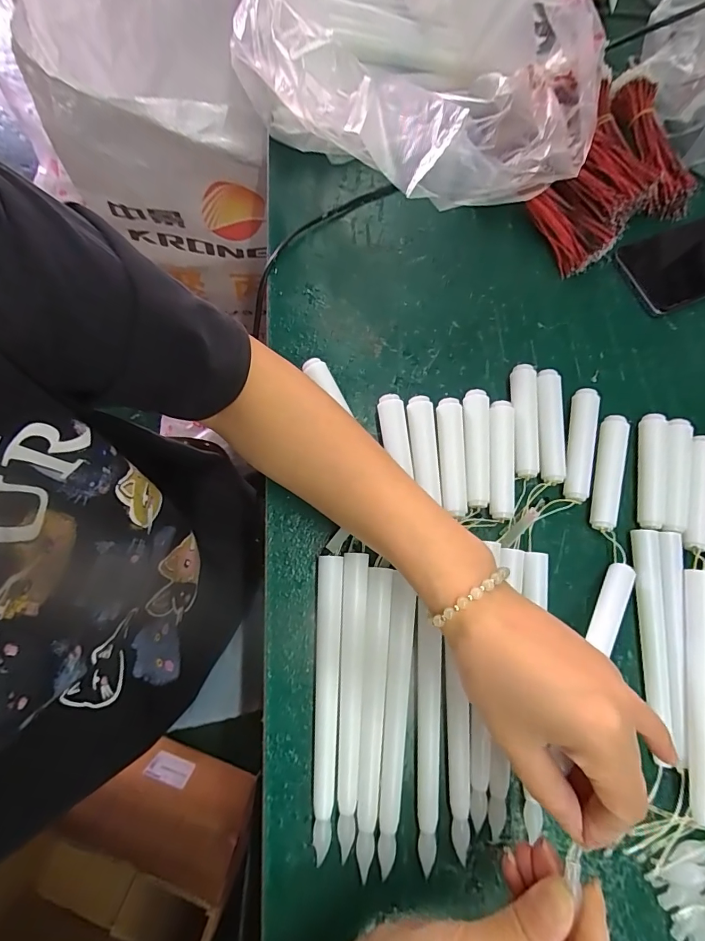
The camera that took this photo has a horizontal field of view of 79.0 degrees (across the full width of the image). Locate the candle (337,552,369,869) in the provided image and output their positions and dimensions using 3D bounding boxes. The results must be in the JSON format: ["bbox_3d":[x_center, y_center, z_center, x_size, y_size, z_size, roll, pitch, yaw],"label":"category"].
[{"bbox_3d":[0.000,0.139,0.269,0.016,0.013,0.167,3,74,-4],"label":"candle"}]

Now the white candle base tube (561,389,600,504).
[{"bbox_3d":[0.173,-0.018,0.325,0.019,0.021,0.088,13,73,-1],"label":"white candle base tube"}]

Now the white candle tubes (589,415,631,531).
[{"bbox_3d":[0.192,0.002,0.322,0.019,0.019,0.088,15,73,0],"label":"white candle tubes"}]

